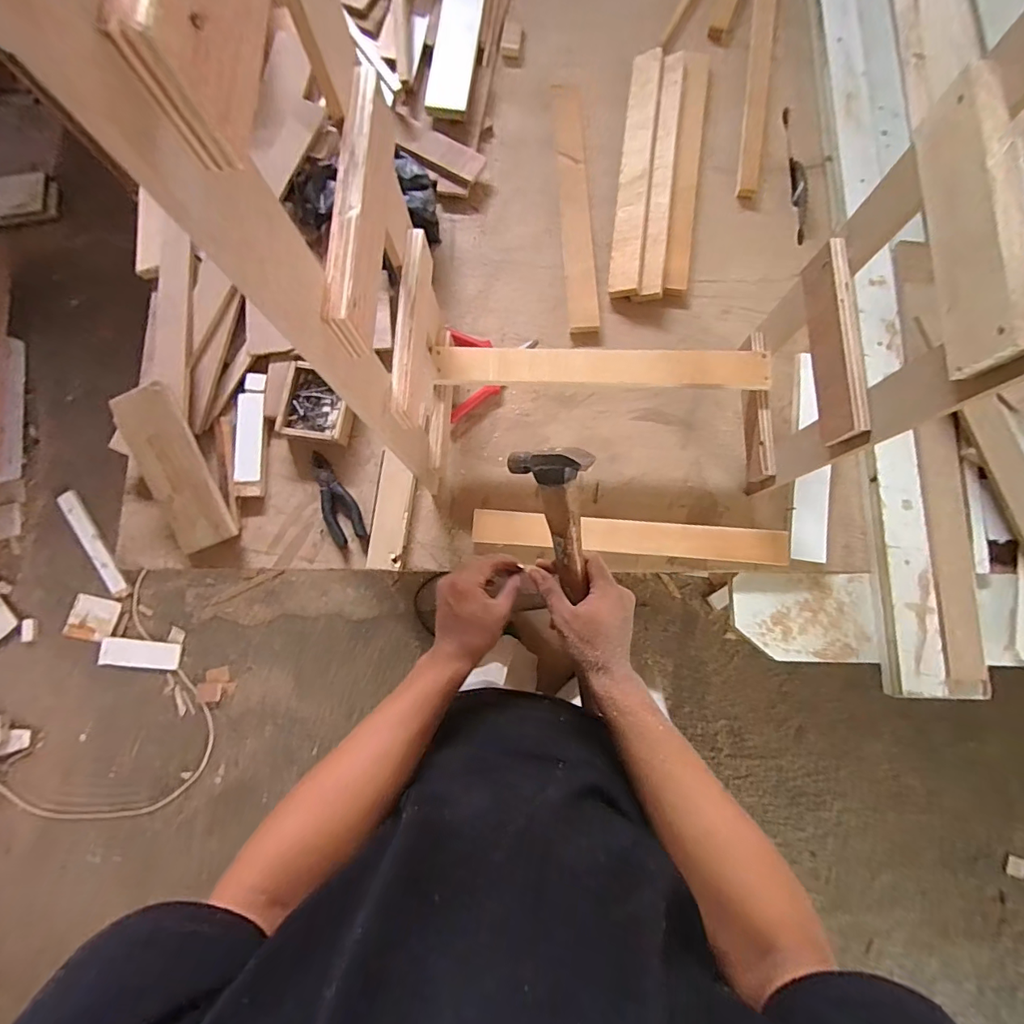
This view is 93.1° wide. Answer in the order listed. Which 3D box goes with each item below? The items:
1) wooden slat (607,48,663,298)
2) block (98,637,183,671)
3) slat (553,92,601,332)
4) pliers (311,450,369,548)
[{"bbox_3d":[0.195,-0.539,0.757,0.046,0.022,0.438,7,80,2],"label":"wooden slat"},{"bbox_3d":[-1.058,0.405,1.379,0.213,0.022,0.078,5,81,2],"label":"block"},{"bbox_3d":[0.099,-0.484,0.757,0.047,0.010,0.433,-2,79,0],"label":"slat"},{"bbox_3d":[-0.253,-0.020,0.690,0.050,0.014,0.141,-23,80,-3],"label":"pliers"}]

